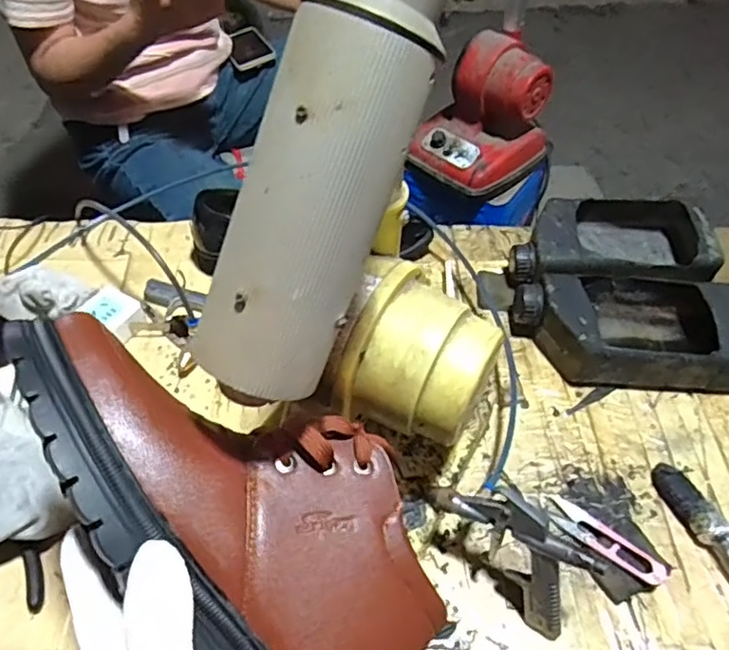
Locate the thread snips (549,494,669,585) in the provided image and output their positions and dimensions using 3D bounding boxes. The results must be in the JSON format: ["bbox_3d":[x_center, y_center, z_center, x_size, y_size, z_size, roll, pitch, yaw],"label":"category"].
[{"bbox_3d":[0.199,0.179,0.502,0.027,0.006,0.104,-34,44,-25],"label":"thread snips"}]

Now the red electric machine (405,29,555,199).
[{"bbox_3d":[0.200,-0.370,1.037,0.198,0.195,0.189,-37,60,-27],"label":"red electric machine"}]

